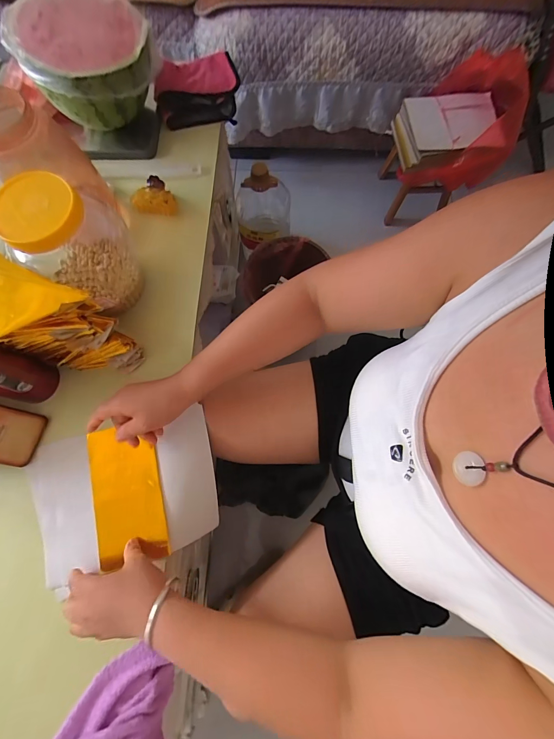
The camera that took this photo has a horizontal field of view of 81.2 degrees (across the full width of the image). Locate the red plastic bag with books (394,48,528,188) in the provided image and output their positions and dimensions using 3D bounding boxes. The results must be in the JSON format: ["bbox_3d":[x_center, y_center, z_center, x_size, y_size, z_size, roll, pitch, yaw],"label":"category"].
[{"bbox_3d":[0.489,-0.689,0.867,0.309,0.222,0.264,5,74,2],"label":"red plastic bag with books"}]

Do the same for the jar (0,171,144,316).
[{"bbox_3d":[-0.279,-0.176,0.461,0.144,0.200,0.131,0,74,1],"label":"jar"}]

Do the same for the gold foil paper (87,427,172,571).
[{"bbox_3d":[-0.216,0.174,0.463,0.100,0.010,0.181,-14,77,3],"label":"gold foil paper"}]

